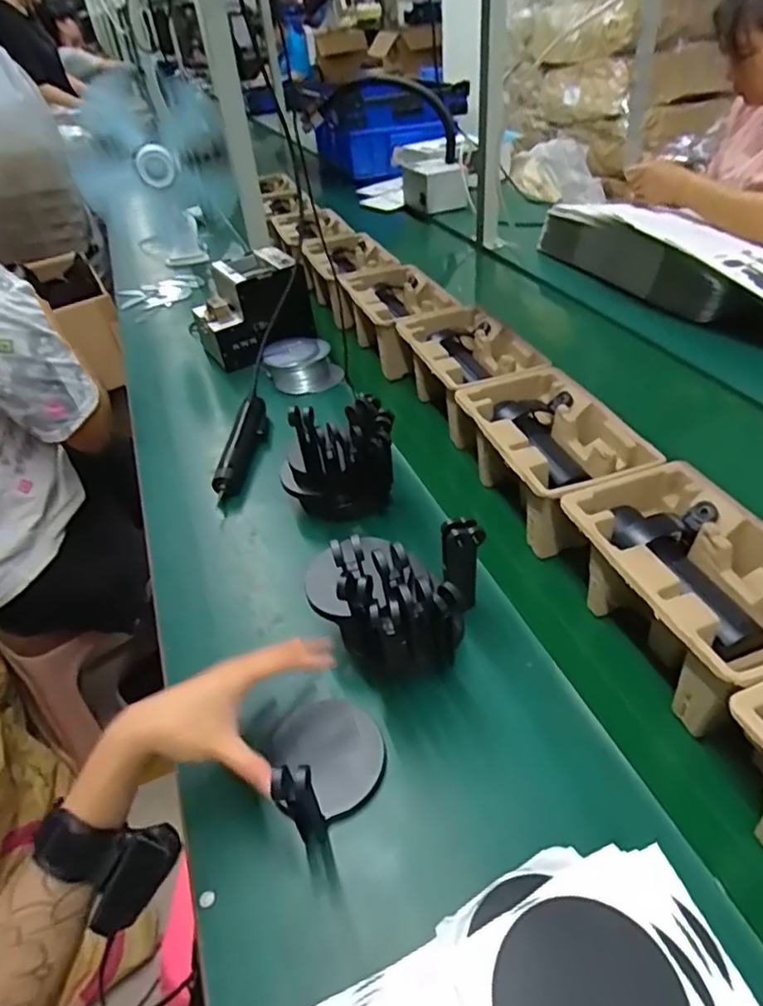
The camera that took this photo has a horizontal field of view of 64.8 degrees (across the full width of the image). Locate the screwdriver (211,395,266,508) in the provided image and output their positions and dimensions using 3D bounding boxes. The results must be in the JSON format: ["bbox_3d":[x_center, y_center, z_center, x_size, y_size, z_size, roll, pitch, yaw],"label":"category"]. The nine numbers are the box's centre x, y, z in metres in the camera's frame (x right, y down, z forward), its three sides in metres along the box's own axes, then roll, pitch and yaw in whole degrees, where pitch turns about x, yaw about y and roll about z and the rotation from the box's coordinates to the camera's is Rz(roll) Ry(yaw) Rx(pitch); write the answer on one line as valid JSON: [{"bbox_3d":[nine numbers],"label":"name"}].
[{"bbox_3d":[-0.198,-0.081,0.850,0.039,0.034,0.211,4,43,4],"label":"screwdriver"}]

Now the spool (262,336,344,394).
[{"bbox_3d":[-0.136,-0.239,1.022,0.125,0.051,0.117,0,42,0],"label":"spool"}]

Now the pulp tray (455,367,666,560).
[{"bbox_3d":[0.195,-0.049,0.709,0.154,0.105,0.254,-12,44,-13],"label":"pulp tray"}]

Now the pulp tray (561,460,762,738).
[{"bbox_3d":[0.278,0.077,0.550,0.145,0.101,0.232,-13,44,-14],"label":"pulp tray"}]

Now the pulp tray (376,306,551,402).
[{"bbox_3d":[0.116,-0.203,0.903,0.155,0.108,0.255,-18,45,-18],"label":"pulp tray"}]

